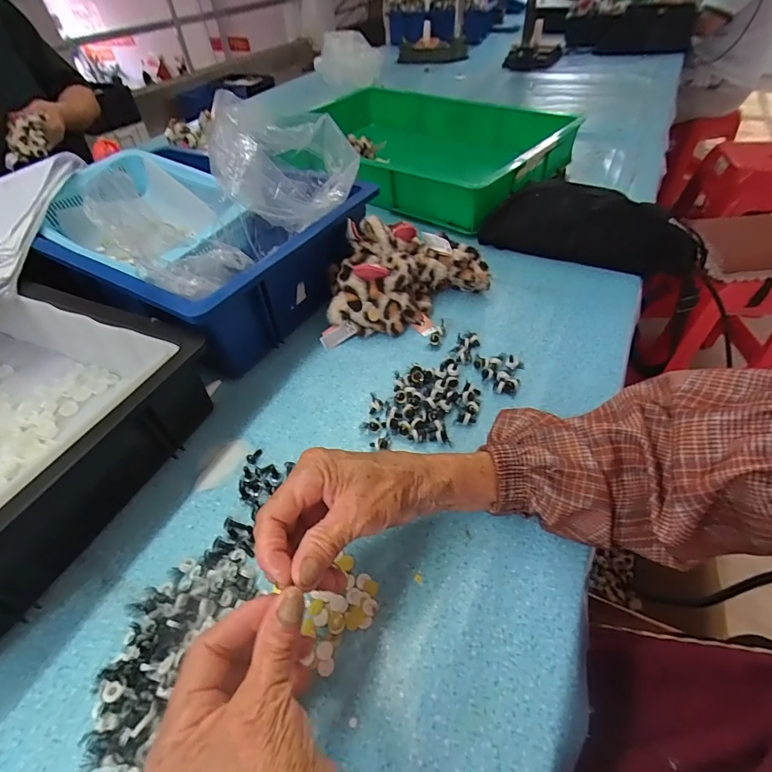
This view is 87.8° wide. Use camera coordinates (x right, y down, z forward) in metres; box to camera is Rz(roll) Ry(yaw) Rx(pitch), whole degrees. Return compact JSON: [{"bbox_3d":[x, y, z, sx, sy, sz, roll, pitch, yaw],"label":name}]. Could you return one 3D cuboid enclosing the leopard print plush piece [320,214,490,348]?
[{"bbox_3d":[0.024,-0.136,0.492,0.207,0.086,0.132,-6,49,-2],"label":"leopard print plush piece"}]

